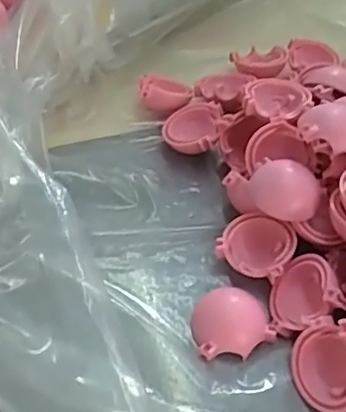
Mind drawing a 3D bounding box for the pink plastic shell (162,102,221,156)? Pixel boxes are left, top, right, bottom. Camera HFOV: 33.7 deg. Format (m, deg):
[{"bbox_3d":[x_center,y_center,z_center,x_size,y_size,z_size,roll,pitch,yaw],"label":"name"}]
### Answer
[{"bbox_3d":[0.009,-0.039,0.280,0.027,0.012,0.033,6,52,1],"label":"pink plastic shell"}]

